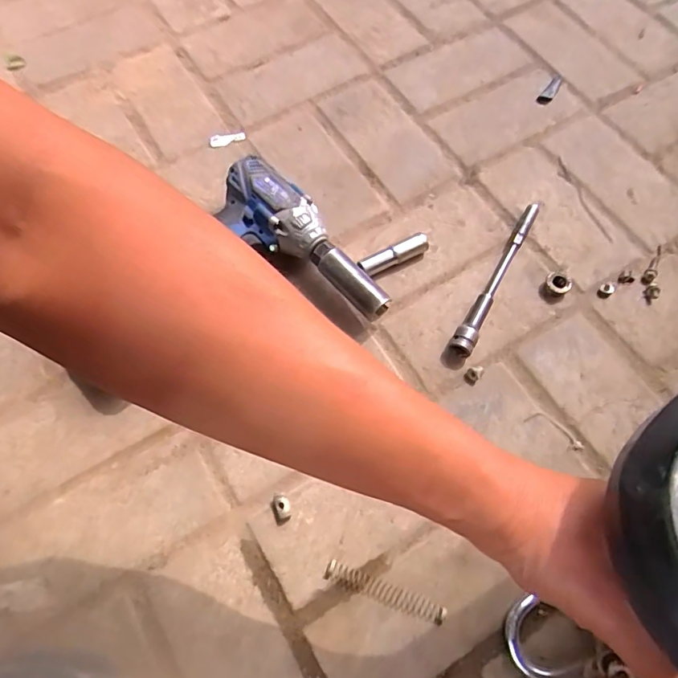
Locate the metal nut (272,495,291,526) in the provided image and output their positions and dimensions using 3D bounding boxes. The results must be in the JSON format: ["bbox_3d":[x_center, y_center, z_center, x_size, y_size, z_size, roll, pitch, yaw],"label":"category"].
[{"bbox_3d":[-0.051,0.150,0.446,0.016,0.012,0.024,-16,67,-6],"label":"metal nut"}]

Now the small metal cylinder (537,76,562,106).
[{"bbox_3d":[0.275,-0.323,0.657,0.018,0.015,0.053,29,70,13],"label":"small metal cylinder"}]

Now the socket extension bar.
[{"bbox_3d":[0.168,-0.066,0.528,0.021,0.023,0.199,28,70,13],"label":"socket extension bar"}]

